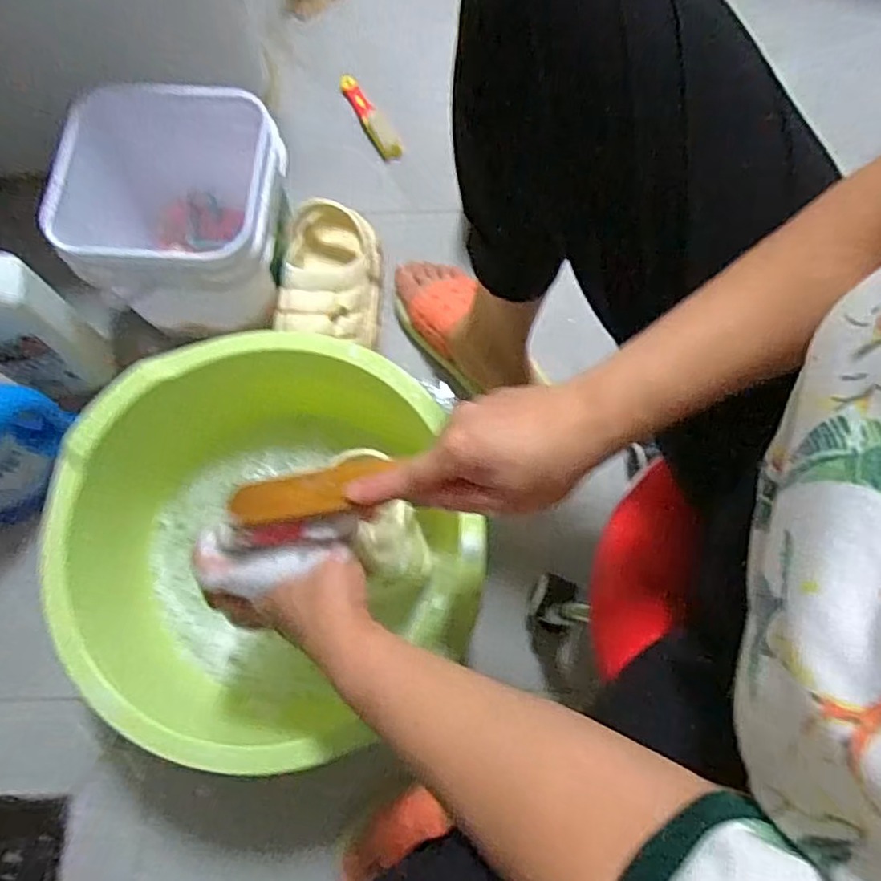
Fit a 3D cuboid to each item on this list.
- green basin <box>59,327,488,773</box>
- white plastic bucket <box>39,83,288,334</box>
[{"bbox_3d":[-0.155,0.098,0.593,0.343,0.154,0.376,-16,74,-4],"label":"green basin"},{"bbox_3d":[-0.278,-0.246,0.684,0.213,0.189,0.213,0,74,0],"label":"white plastic bucket"}]

